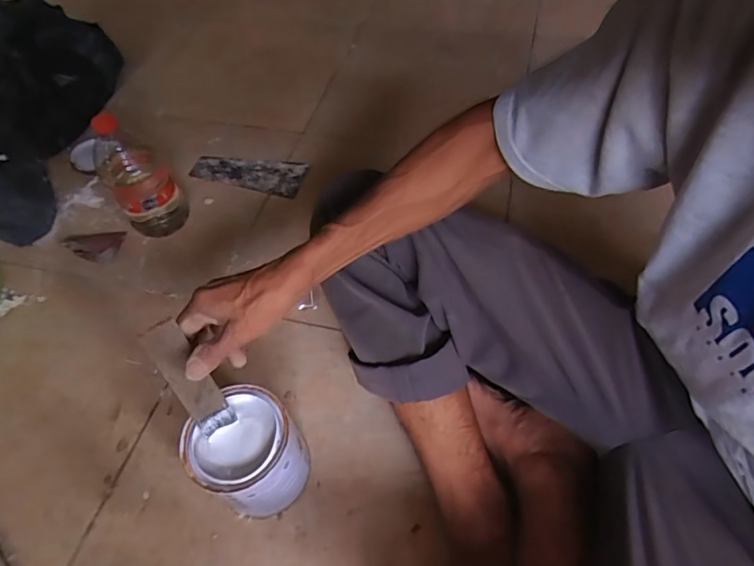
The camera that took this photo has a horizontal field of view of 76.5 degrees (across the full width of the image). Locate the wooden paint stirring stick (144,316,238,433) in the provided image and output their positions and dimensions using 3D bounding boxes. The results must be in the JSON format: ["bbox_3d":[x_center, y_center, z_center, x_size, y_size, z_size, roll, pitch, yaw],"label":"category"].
[{"bbox_3d":[-0.179,0.092,0.456,0.034,0.124,0.010,-29,28,-16],"label":"wooden paint stirring stick"}]

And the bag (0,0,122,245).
[{"bbox_3d":[-0.690,-0.329,0.881,0.274,0.178,0.545,-7,54,-1],"label":"bag"}]

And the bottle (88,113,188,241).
[{"bbox_3d":[-0.371,-0.169,0.734,0.092,0.192,0.088,-32,58,-18],"label":"bottle"}]

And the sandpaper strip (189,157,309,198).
[{"bbox_3d":[-0.230,-0.197,0.858,0.215,0.008,0.087,11,55,14],"label":"sandpaper strip"}]

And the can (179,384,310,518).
[{"bbox_3d":[-0.129,0.186,0.510,0.100,0.120,0.100,-2,54,3],"label":"can"}]

